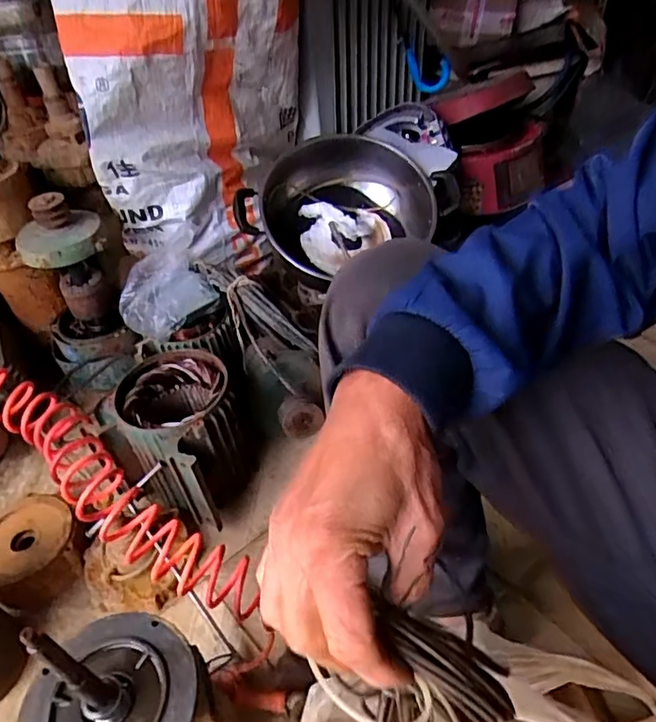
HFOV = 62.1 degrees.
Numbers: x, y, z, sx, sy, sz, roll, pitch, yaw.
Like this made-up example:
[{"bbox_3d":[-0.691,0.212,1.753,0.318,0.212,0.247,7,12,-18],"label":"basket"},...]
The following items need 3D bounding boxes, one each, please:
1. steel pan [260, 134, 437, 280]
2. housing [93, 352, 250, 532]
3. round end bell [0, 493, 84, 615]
[{"bbox_3d":[0.043,-0.298,1.088,0.346,0.154,0.317,-24,72,-6],"label":"steel pan"},{"bbox_3d":[-0.224,0.126,0.830,0.194,0.192,0.229,-25,46,-20],"label":"housing"},{"bbox_3d":[-0.439,0.280,0.808,0.146,0.078,0.168,-29,48,-23],"label":"round end bell"}]

